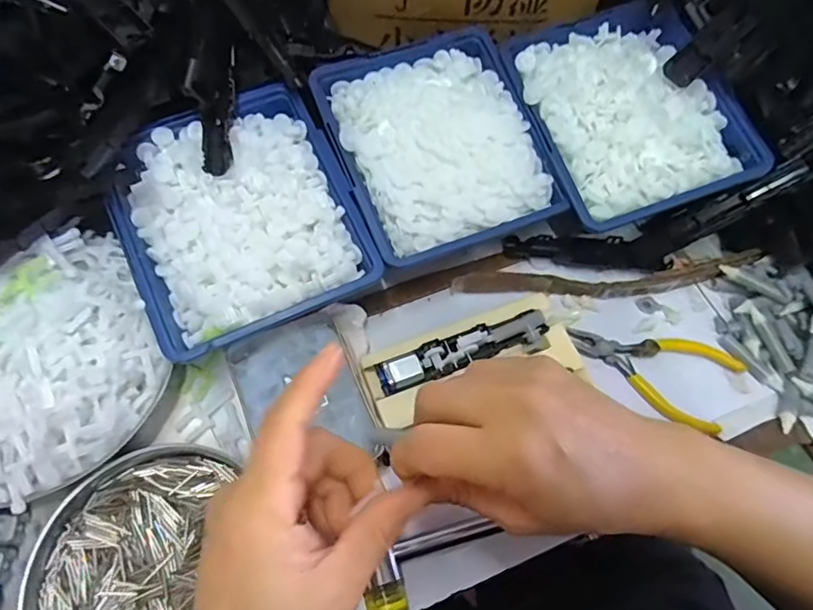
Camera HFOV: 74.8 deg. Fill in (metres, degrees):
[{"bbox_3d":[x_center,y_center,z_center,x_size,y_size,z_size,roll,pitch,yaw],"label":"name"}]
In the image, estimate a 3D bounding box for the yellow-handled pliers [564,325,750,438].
[{"bbox_3d":[0.171,0.041,0.374,0.112,0.007,0.063,23,66,10],"label":"yellow-handled pliers"}]

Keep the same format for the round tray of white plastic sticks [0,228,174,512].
[{"bbox_3d":[-0.225,0.039,0.316,0.157,0.064,0.125,-40,71,-18],"label":"round tray of white plastic sticks"}]

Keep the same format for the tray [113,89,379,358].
[{"bbox_3d":[-0.110,-0.060,0.349,0.144,0.040,0.152,-25,67,-13],"label":"tray"}]

